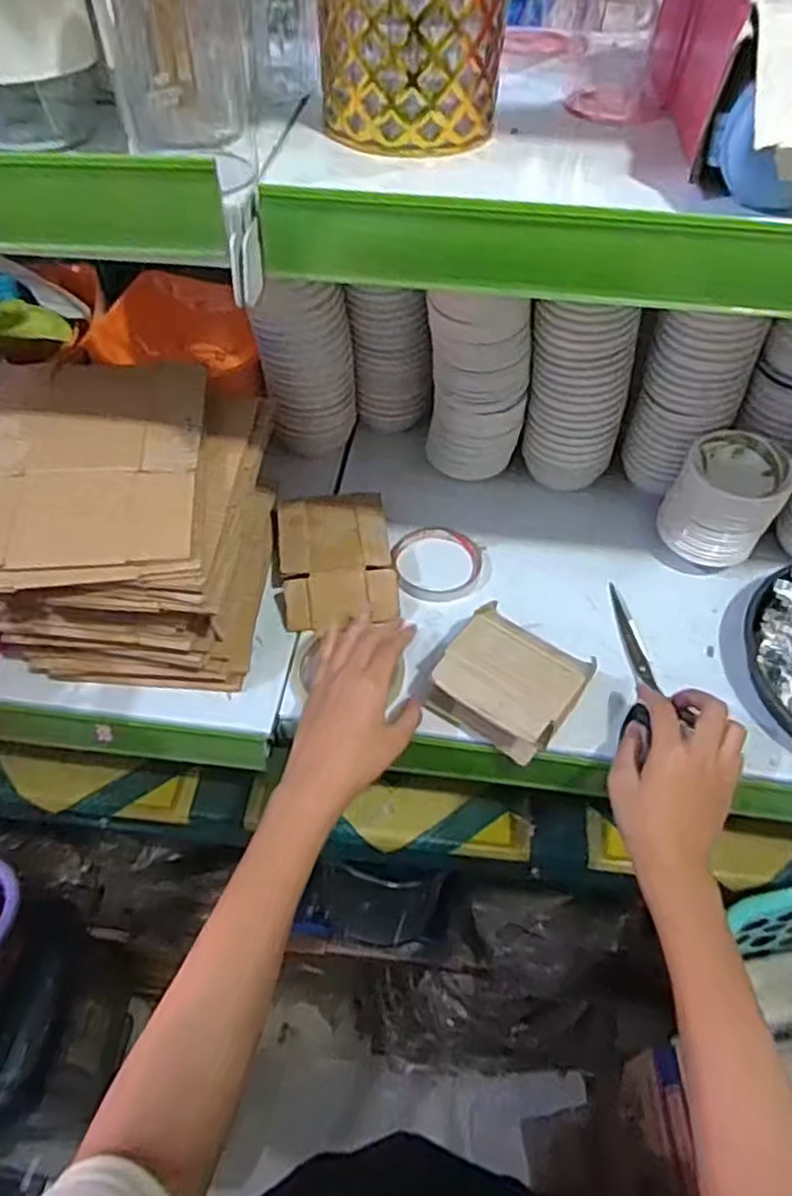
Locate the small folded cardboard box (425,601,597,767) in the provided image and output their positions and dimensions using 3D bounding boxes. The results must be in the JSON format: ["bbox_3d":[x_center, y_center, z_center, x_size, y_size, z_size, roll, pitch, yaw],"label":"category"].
[{"bbox_3d":[0.089,0.068,0.578,0.100,0.055,0.087,31,58,21],"label":"small folded cardboard box"}]

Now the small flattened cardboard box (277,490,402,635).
[{"bbox_3d":[-0.055,-0.040,0.667,0.100,0.028,0.138,-5,54,-8],"label":"small flattened cardboard box"}]

